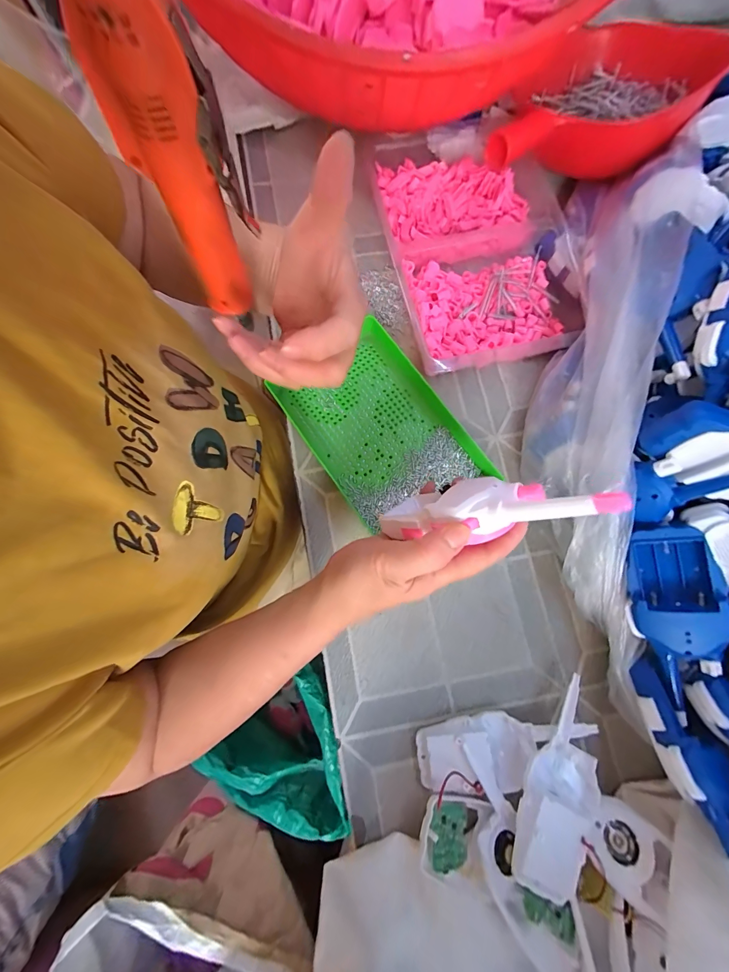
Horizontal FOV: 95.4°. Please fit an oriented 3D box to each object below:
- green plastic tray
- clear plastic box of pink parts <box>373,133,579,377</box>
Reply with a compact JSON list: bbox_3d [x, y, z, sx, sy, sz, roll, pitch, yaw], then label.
[{"bbox_3d":[0.018,-0.067,0.375,0.153,0.030,0.211,-36,81,-6],"label":"green plastic tray"},{"bbox_3d":[0.138,-0.300,0.414,0.215,0.042,0.334,-10,79,-2],"label":"clear plastic box of pink parts"}]

